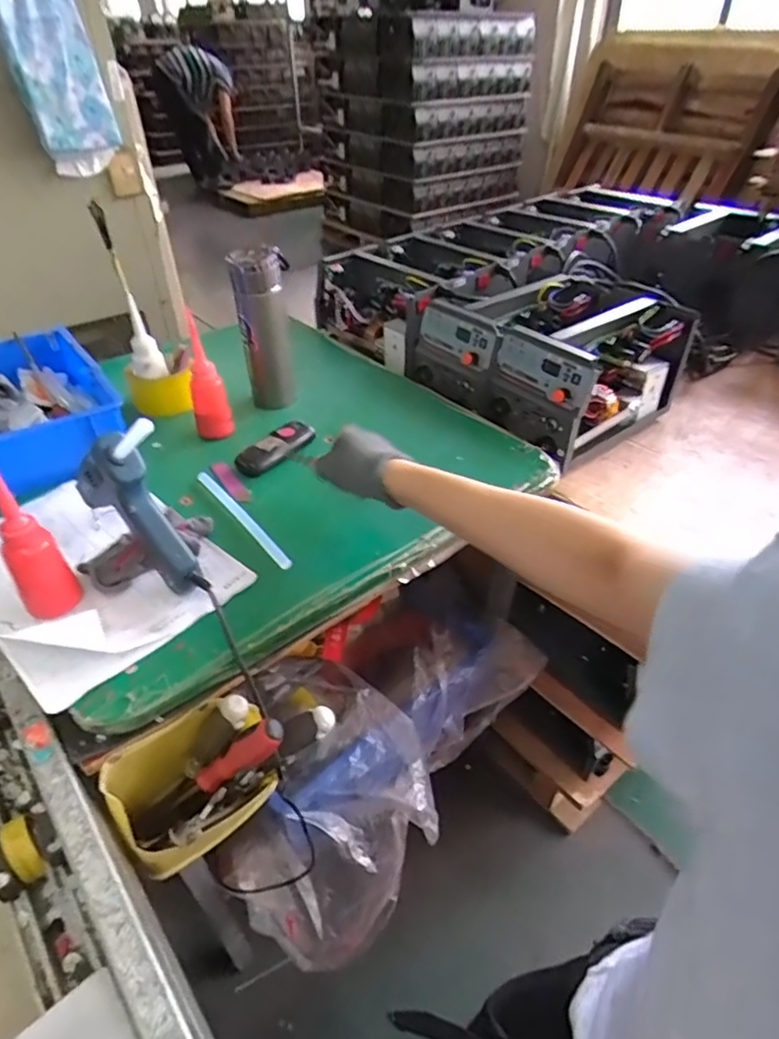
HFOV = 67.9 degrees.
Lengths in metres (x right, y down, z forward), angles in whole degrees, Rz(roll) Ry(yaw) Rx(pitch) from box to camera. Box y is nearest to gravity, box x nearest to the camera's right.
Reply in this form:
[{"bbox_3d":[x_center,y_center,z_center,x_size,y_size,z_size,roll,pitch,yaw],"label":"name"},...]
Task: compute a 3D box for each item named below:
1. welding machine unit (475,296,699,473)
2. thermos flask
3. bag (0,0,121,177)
[{"bbox_3d":[0.302,-0.230,0.885,0.284,0.157,0.181,-33,49,-32],"label":"welding machine unit"},{"bbox_3d":[-0.170,-0.262,0.801,0.074,0.201,0.063,-8,41,-9],"label":"thermos flask"},{"bbox_3d":[-0.734,-1.035,1.242,0.179,0.484,0.070,-26,46,-27],"label":"bag"}]

